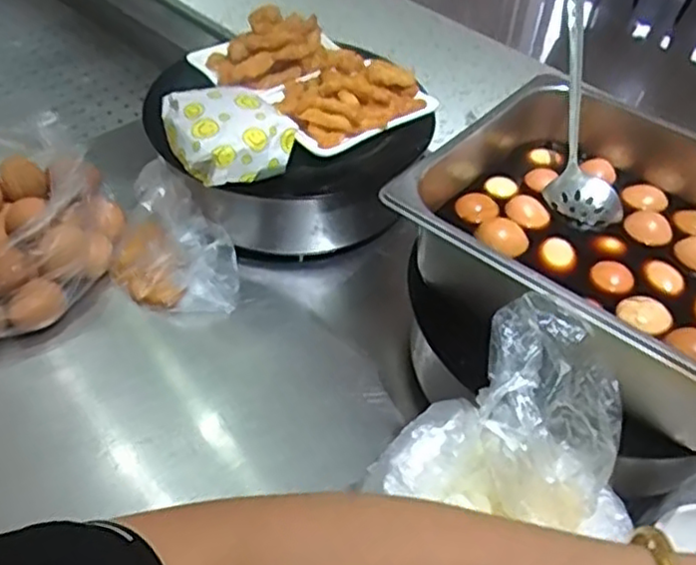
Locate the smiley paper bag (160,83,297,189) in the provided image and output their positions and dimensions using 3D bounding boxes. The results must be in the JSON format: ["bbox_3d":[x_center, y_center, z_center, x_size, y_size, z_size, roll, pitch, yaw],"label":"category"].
[{"bbox_3d":[-0.114,-0.144,0.669,0.109,0.056,0.105,-17,50,-20],"label":"smiley paper bag"}]

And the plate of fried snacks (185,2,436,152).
[{"bbox_3d":[-0.039,-0.236,0.763,0.177,0.054,0.226,-29,54,-28],"label":"plate of fried snacks"}]

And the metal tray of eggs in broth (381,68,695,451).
[{"bbox_3d":[0.235,-0.034,0.569,0.314,0.113,0.307,35,53,26],"label":"metal tray of eggs in broth"}]

